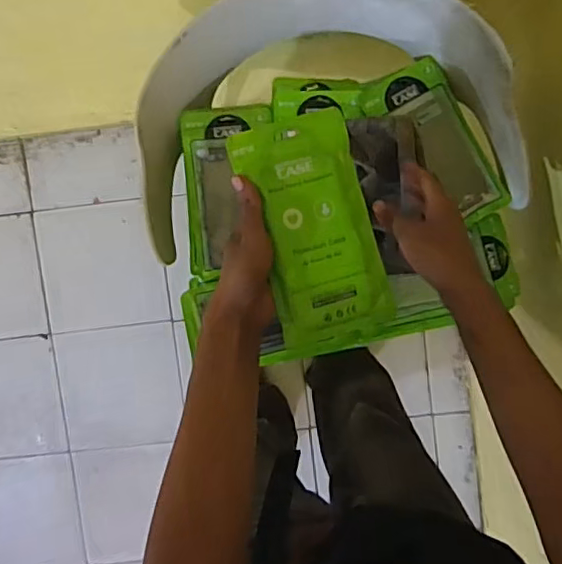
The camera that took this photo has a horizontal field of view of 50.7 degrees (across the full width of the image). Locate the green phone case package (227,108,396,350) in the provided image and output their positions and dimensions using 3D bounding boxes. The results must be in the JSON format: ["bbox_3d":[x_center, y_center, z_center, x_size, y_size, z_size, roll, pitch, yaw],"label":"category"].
[{"bbox_3d":[0.032,-0.050,0.565,0.108,0.023,0.212,-16,92,5],"label":"green phone case package"}]

